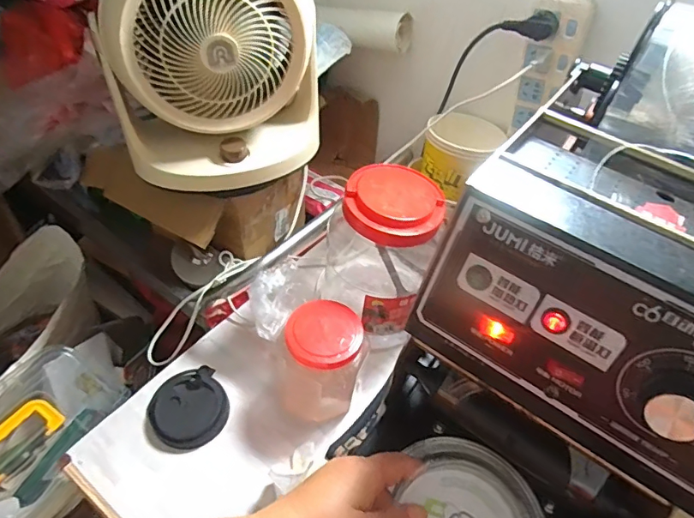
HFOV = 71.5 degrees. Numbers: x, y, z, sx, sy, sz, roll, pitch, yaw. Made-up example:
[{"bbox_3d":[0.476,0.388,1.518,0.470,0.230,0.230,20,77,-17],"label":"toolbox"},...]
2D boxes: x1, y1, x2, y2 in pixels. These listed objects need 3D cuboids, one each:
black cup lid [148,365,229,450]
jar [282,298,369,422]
[{"bbox_3d":[-0.191,0.179,0.584,0.087,0.027,0.095,4,46,-4],"label":"black cup lid"},{"bbox_3d":[-0.028,0.127,0.586,0.096,0.118,0.100,2,46,-6],"label":"jar"}]

